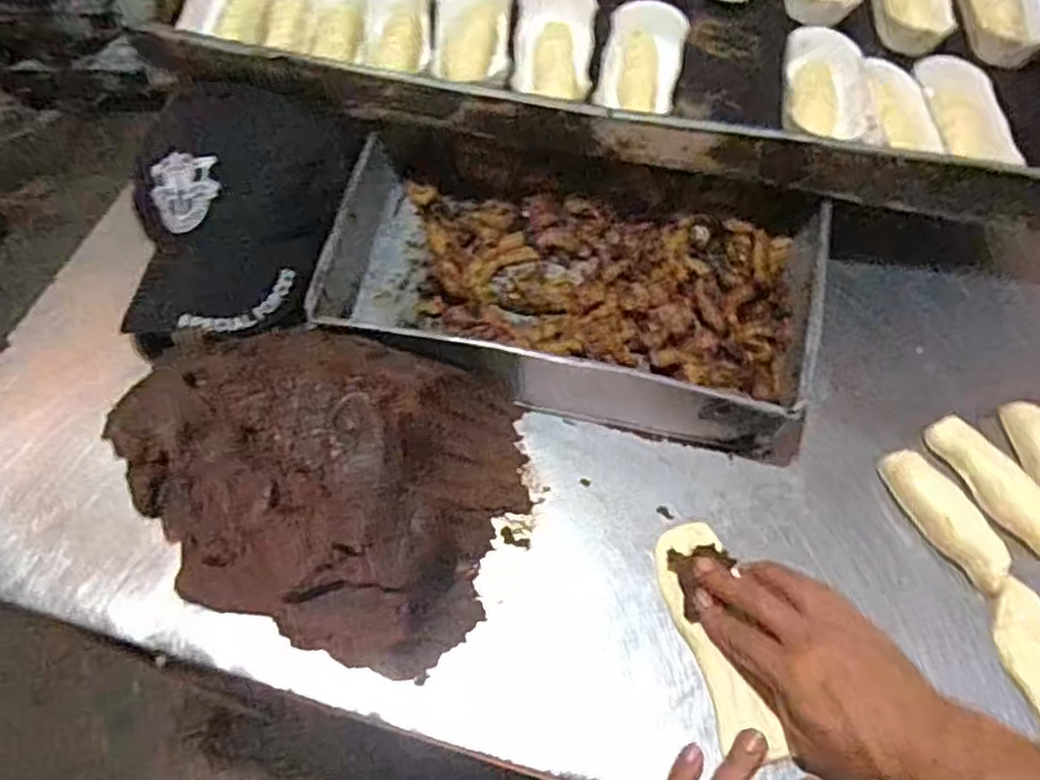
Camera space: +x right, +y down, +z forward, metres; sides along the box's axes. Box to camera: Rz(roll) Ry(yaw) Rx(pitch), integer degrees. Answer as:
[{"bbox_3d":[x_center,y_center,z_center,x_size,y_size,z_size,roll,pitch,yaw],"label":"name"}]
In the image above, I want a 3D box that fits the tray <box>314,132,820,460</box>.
[{"bbox_3d":[0.043,-0.099,0.583,0.375,0.061,0.234,13,60,7],"label":"tray"}]

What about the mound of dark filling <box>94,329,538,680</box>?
[{"bbox_3d":[-0.127,0.042,0.466,0.247,0.128,0.207,12,60,6],"label":"mound of dark filling"}]

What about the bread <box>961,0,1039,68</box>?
[{"bbox_3d":[0.459,-0.367,0.698,0.073,0.034,0.138,7,60,3],"label":"bread"}]

